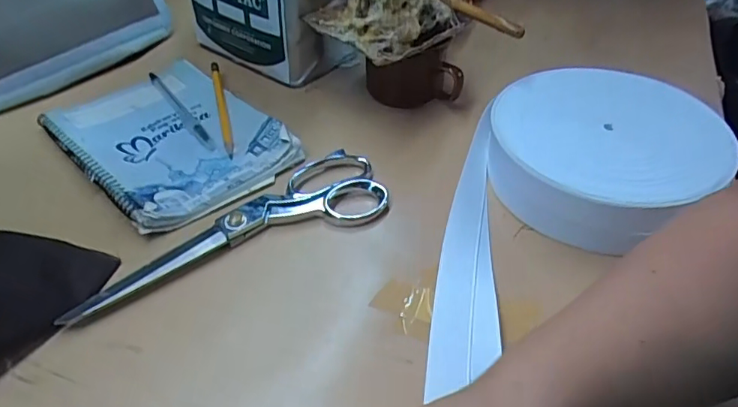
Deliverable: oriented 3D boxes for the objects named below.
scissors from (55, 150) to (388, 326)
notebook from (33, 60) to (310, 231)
[{"bbox_3d":[-0.098,0.013,0.399,0.237,0.016,0.073,-20,48,-21],"label":"scissors"},{"bbox_3d":[-0.175,-0.060,0.474,0.147,0.019,0.203,-32,53,-30],"label":"notebook"}]

